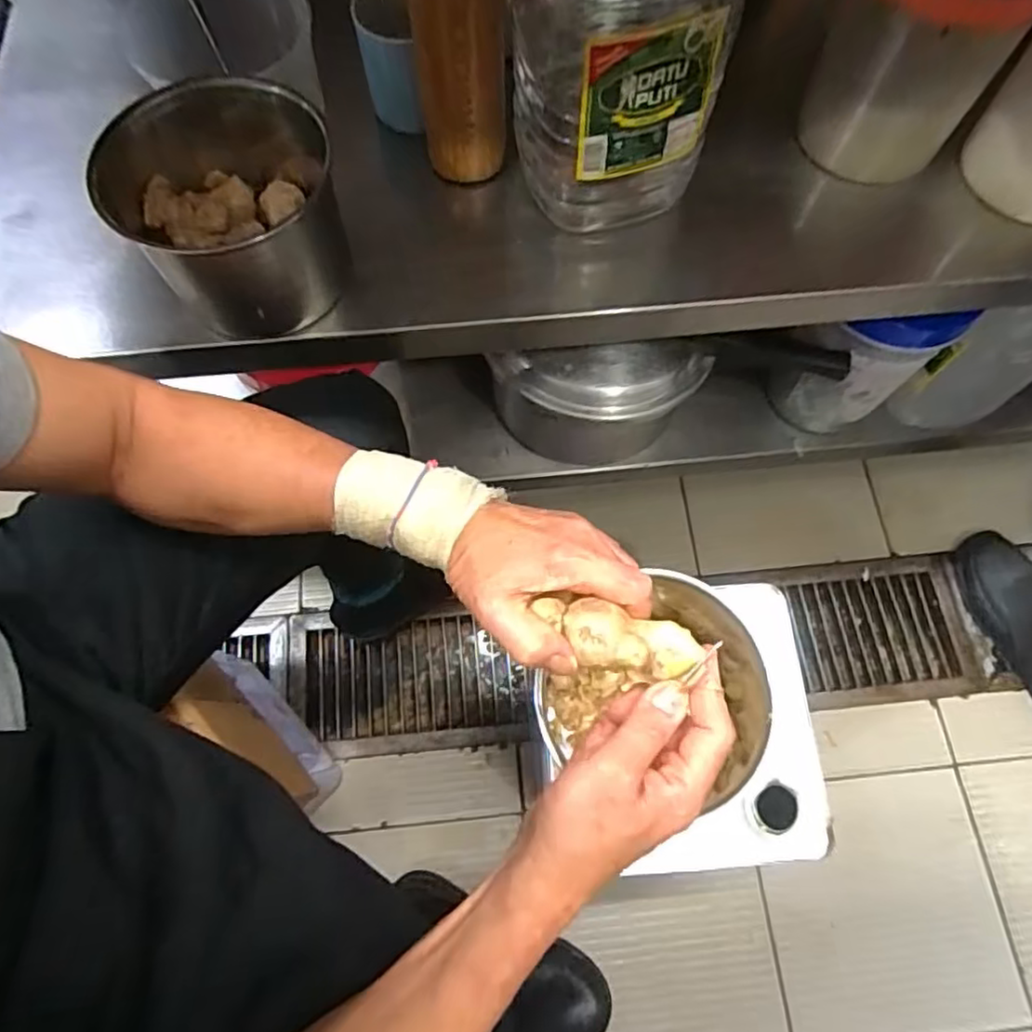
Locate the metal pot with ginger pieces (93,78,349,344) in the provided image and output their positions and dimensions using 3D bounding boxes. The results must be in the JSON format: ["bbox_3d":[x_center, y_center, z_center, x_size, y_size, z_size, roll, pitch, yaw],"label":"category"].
[{"bbox_3d":[-0.208,-0.225,0.484,0.148,0.115,0.160,0,71,0],"label":"metal pot with ginger pieces"}]

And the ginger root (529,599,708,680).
[{"bbox_3d":[0.060,0.073,0.374,0.097,0.022,0.036,15,72,2],"label":"ginger root"}]

